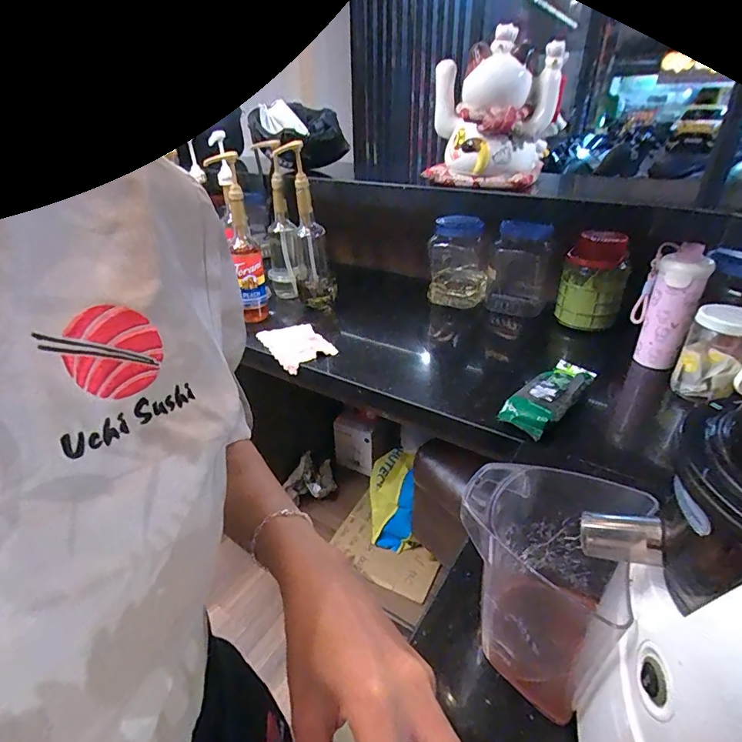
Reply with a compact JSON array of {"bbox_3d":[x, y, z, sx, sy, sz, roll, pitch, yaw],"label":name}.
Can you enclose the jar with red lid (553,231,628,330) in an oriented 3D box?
[{"bbox_3d":[0.478,-0.189,0.962,0.122,0.209,0.113,11,32,21],"label":"jar with red lid"}]

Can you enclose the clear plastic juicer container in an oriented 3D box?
[{"bbox_3d":[0.148,0.174,0.393,0.135,0.166,0.131,19,36,31],"label":"clear plastic juicer container"}]

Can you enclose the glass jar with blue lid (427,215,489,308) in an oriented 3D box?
[{"bbox_3d":[0.227,-0.287,1.136,0.149,0.224,0.170,6,31,13],"label":"glass jar with blue lid"}]

